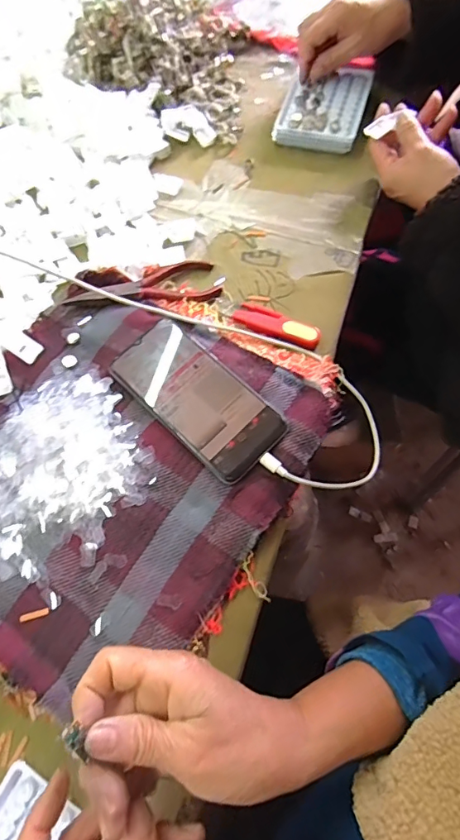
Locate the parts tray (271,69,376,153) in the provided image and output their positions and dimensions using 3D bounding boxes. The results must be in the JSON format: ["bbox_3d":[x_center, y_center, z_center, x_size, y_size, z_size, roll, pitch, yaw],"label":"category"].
[{"bbox_3d":[0.117,-0.385,0.580,0.095,0.019,0.134,18,68,9],"label":"parts tray"}]

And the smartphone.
[{"bbox_3d":[-0.029,-0.022,0.416,0.076,0.015,0.158,-42,72,-16],"label":"smartphone"}]

